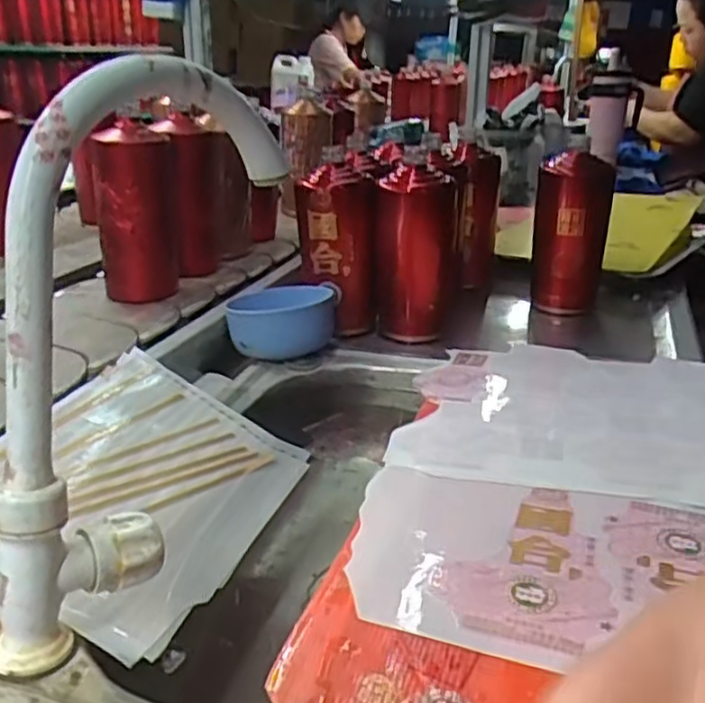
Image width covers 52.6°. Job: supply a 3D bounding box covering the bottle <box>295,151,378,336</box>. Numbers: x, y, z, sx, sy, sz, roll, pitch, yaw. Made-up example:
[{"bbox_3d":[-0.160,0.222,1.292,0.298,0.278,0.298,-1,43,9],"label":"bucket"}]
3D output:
[{"bbox_3d":[-0.019,-0.115,0.781,0.078,0.176,0.091,-4,25,-7],"label":"bottle"}]

